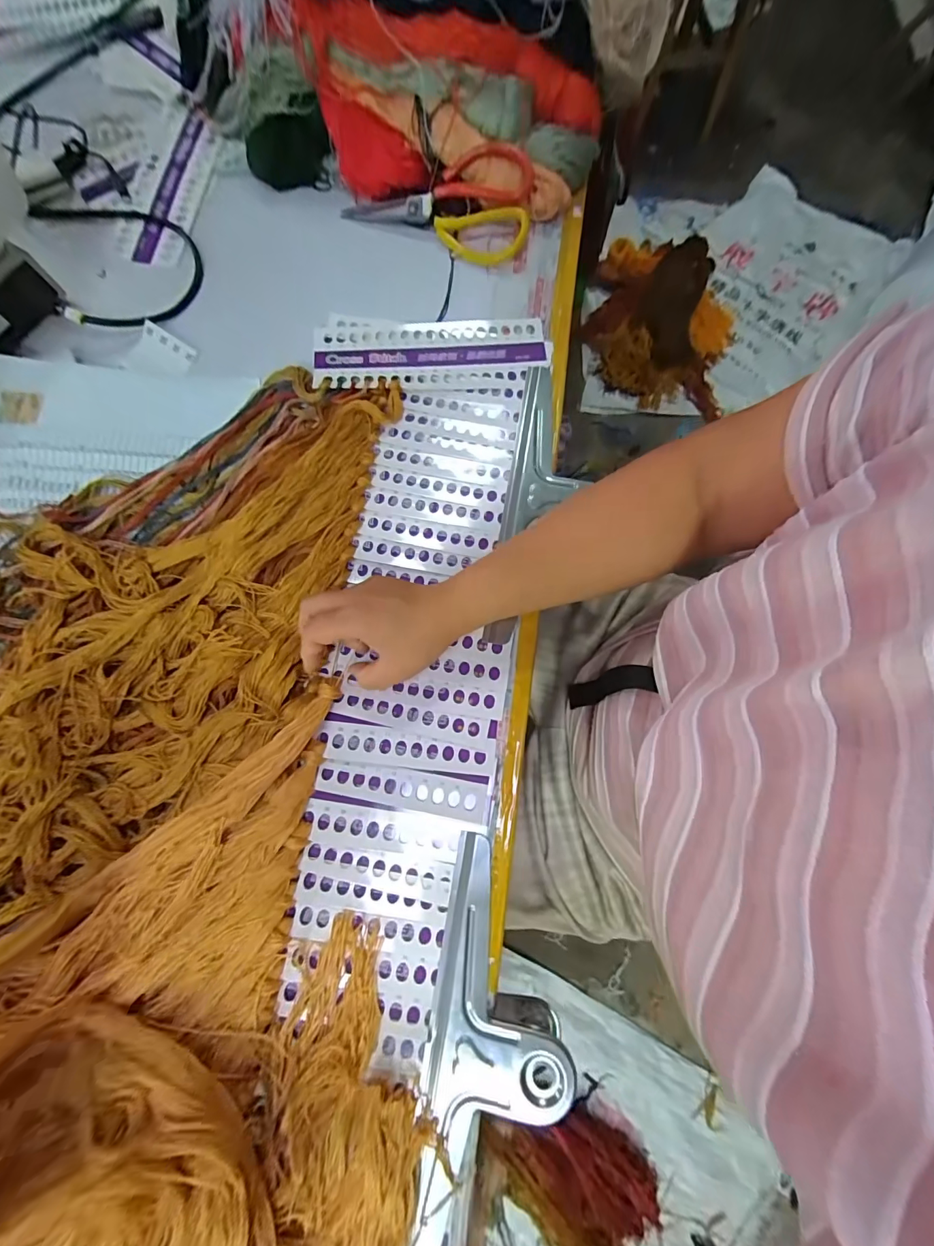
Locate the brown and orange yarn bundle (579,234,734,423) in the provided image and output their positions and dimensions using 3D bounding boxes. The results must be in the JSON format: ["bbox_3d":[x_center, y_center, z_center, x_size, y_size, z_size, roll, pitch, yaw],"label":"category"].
[{"bbox_3d":[0.522,-0.831,1.153,0.396,0.080,0.528,15,77,3],"label":"brown and orange yarn bundle"}]

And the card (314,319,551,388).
[{"bbox_3d":[-0.037,-0.284,0.459,0.241,0.009,0.079,-2,77,-3],"label":"card"}]

